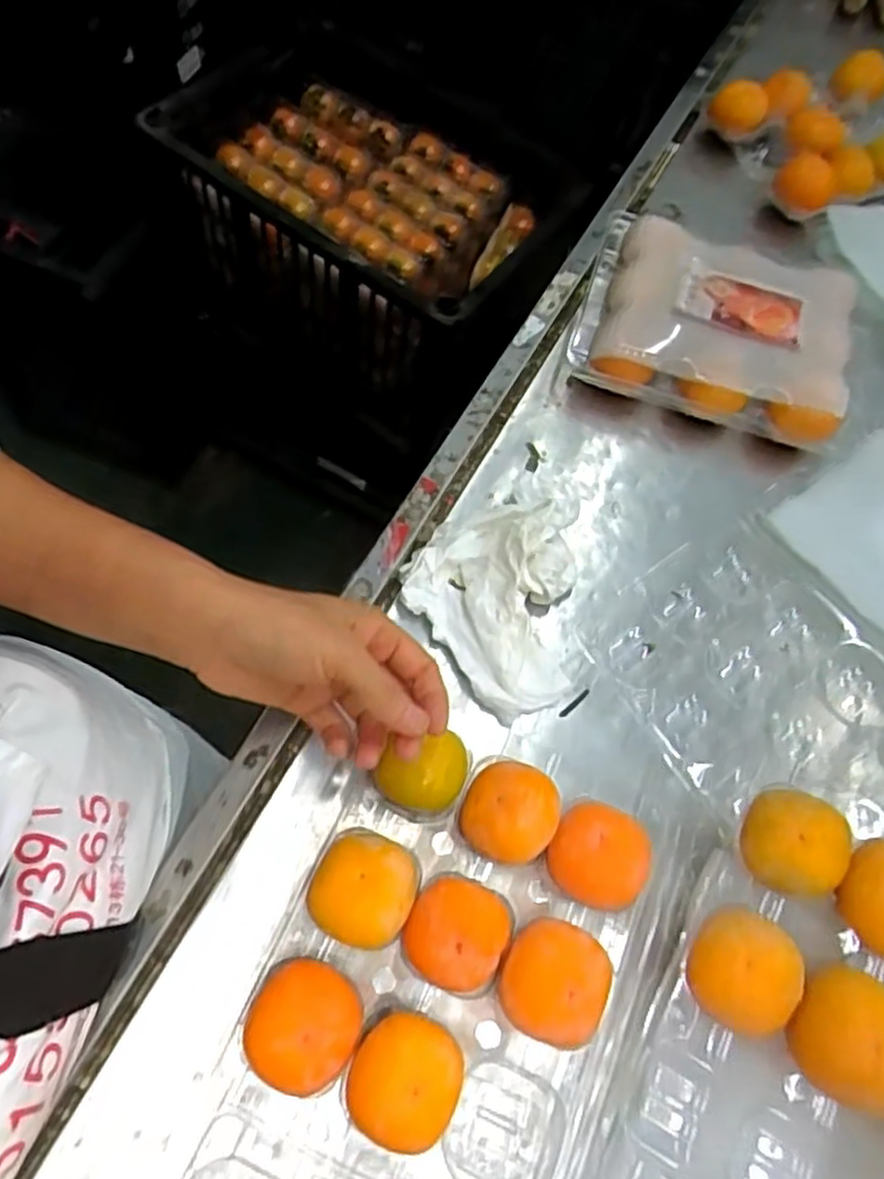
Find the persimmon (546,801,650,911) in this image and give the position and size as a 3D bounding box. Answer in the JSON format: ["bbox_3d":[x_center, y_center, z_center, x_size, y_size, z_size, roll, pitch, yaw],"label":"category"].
[{"bbox_3d":[0.086,0.147,0.407,0.051,0.036,0.049,0,62,-1],"label":"persimmon"}]

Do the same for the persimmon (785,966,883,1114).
[{"bbox_3d":[0.192,0.213,0.350,0.050,0.041,0.055,23,65,4],"label":"persimmon"}]

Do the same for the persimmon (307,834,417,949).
[{"bbox_3d":[-0.040,0.159,0.387,0.051,0.037,0.051,3,65,-6],"label":"persimmon"}]

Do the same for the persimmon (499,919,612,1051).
[{"bbox_3d":[0.058,0.202,0.377,0.054,0.039,0.053,3,65,-6],"label":"persimmon"}]

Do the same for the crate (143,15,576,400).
[{"bbox_3d":[-0.081,-0.506,1.026,0.510,0.244,0.342,36,66,10],"label":"crate"}]

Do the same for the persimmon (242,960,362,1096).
[{"bbox_3d":[-0.067,0.214,0.360,0.051,0.038,0.054,3,65,-6],"label":"persimmon"}]

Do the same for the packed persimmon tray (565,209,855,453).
[{"bbox_3d":[0.208,-0.196,0.568,0.202,0.070,0.141,19,65,2],"label":"packed persimmon tray"}]

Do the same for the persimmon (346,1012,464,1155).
[{"bbox_3d":[-0.017,0.237,0.356,0.050,0.042,0.052,3,65,-6],"label":"persimmon"}]

